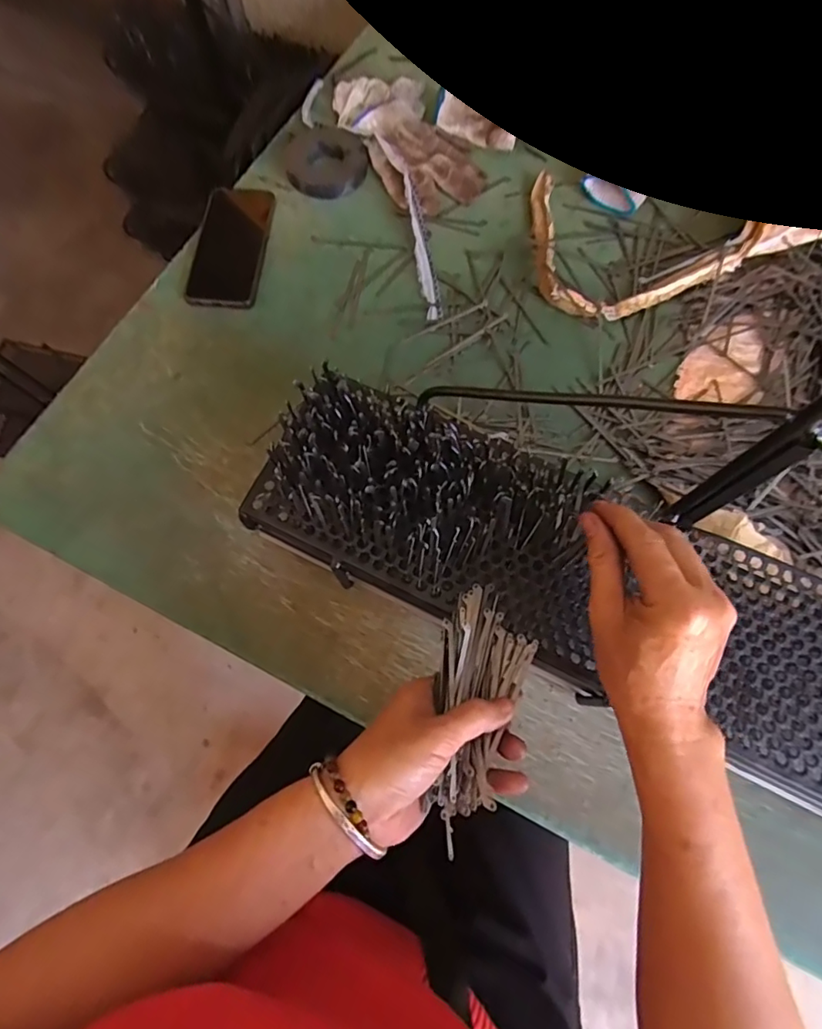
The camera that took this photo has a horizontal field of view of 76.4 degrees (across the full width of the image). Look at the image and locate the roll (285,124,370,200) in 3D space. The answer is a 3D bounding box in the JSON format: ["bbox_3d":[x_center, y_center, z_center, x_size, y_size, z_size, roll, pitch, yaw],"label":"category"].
[{"bbox_3d":[-0.102,-0.428,0.630,0.098,0.016,0.107,0,71,1],"label":"roll"}]

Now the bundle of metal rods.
[{"bbox_3d":[0.044,0.124,0.343,0.058,0.021,0.152,10,65,5],"label":"bundle of metal rods"}]

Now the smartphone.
[{"bbox_3d":[-0.201,-0.301,0.586,0.074,0.014,0.160,7,76,-7],"label":"smartphone"}]

